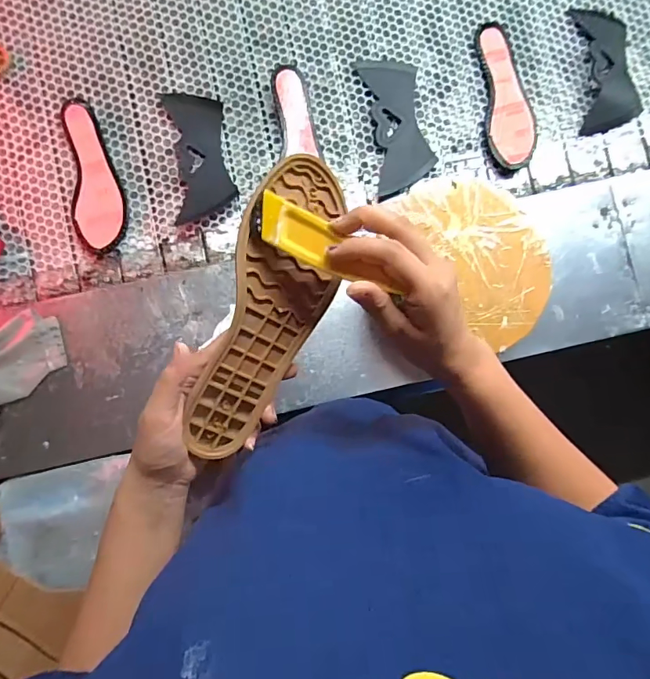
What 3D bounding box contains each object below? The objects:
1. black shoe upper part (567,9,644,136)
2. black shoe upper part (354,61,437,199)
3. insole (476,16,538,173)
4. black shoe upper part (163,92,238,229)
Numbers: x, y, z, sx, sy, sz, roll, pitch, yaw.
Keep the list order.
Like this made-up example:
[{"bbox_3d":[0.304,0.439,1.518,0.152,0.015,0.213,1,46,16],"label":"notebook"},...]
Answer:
[{"bbox_3d":[0.456,-0.438,0.718,0.092,0.030,0.204,-4,87,-1],"label":"black shoe upper part"},{"bbox_3d":[0.115,-0.341,0.707,0.089,0.011,0.206,-11,88,0],"label":"black shoe upper part"},{"bbox_3d":[0.292,-0.389,0.708,0.076,0.011,0.230,-6,87,-2],"label":"insole"},{"bbox_3d":[-0.193,-0.287,0.696,0.089,0.006,0.204,-8,84,1],"label":"black shoe upper part"}]

